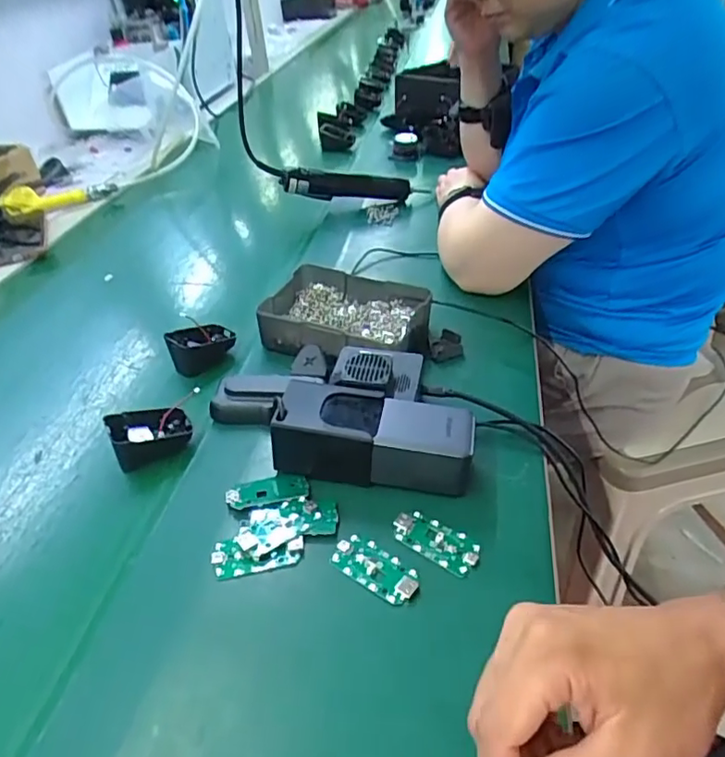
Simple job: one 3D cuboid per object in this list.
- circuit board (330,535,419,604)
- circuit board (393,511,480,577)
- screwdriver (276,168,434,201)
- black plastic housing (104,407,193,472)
[{"bbox_3d":[0.009,0.132,0.405,0.063,0.004,0.031,23,47,30],"label":"circuit board"},{"bbox_3d":[0.053,0.118,0.423,0.063,0.008,0.031,18,45,27],"label":"circuit board"},{"bbox_3d":[-0.009,-0.292,0.884,0.234,0.047,0.034,-6,36,-27],"label":"screwdriver"},{"bbox_3d":[-0.184,0.047,0.504,0.065,0.040,0.050,-20,41,-17],"label":"black plastic housing"}]

